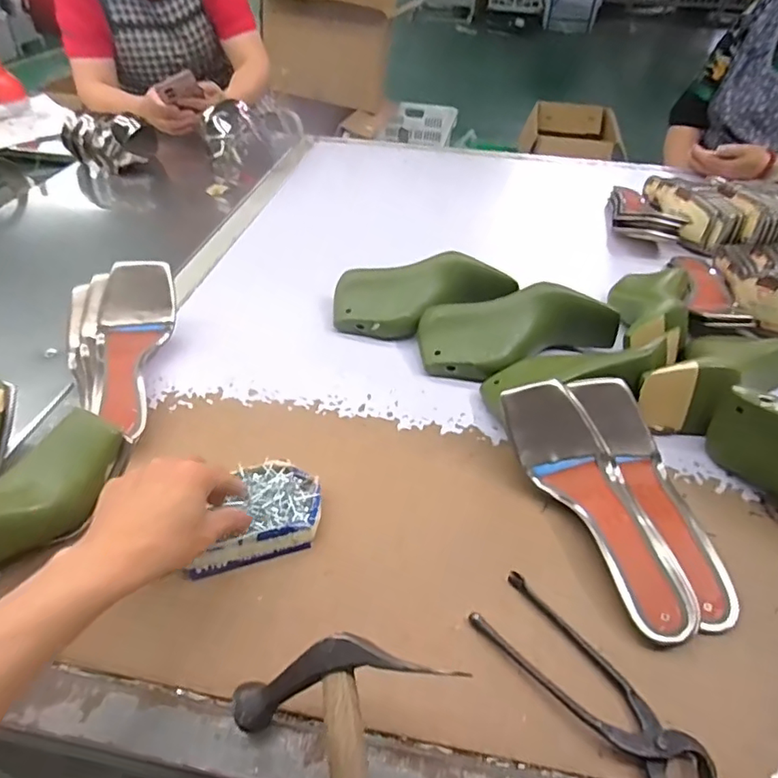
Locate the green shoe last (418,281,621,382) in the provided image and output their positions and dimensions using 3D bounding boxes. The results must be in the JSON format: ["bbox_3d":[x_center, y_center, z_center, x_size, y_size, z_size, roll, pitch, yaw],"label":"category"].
[{"bbox_3d":[0.148,-0.076,0.635,0.226,0.072,0.099,-12,44,-14],"label":"green shoe last"}]

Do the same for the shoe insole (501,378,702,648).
[{"bbox_3d":[0.182,0.096,0.466,0.078,0.048,0.238,-15,56,-15],"label":"shoe insole"}]

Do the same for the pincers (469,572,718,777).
[{"bbox_3d":[0.139,0.204,0.376,0.054,0.025,0.165,-31,52,-30],"label":"pincers"}]

